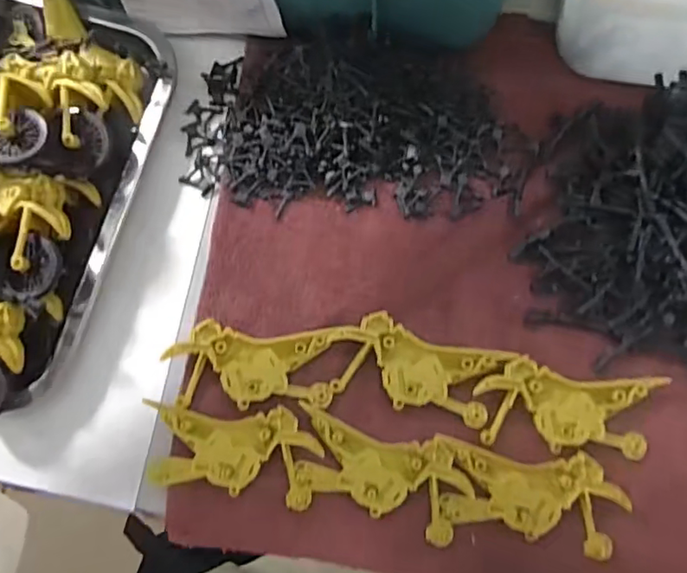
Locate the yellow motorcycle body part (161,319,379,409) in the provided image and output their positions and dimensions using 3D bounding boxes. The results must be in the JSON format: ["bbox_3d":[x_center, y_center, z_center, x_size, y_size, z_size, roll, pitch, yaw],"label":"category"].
[{"bbox_3d":[-0.044,0.048,0.338,0.118,0.019,0.048,2,82,2],"label":"yellow motorcycle body part"}]

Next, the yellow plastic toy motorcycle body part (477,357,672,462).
[{"bbox_3d":[0.130,0.071,0.321,0.100,0.010,0.048,8,82,3],"label":"yellow plastic toy motorcycle body part"}]

